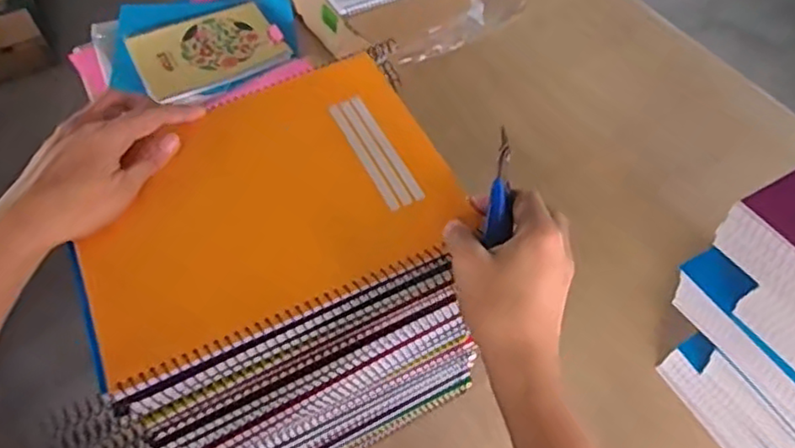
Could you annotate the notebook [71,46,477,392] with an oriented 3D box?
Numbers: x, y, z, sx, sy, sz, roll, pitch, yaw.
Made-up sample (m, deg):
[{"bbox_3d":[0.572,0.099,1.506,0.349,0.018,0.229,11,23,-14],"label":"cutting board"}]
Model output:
[{"bbox_3d":[-0.094,-0.019,0.438,0.245,0.011,0.196,-24,56,-13],"label":"notebook"}]

